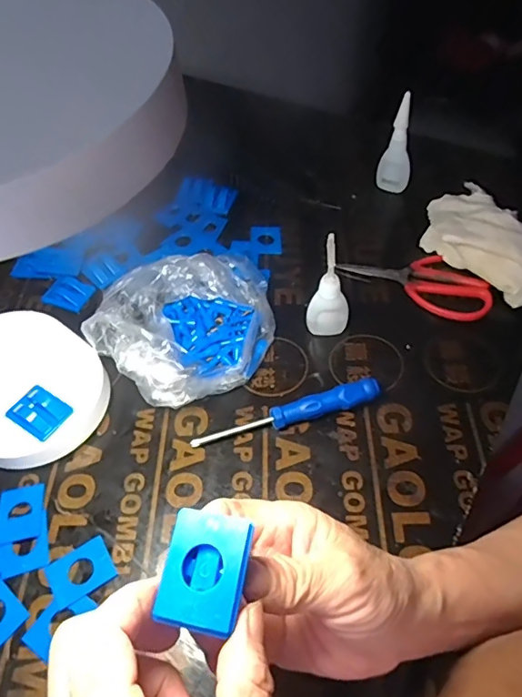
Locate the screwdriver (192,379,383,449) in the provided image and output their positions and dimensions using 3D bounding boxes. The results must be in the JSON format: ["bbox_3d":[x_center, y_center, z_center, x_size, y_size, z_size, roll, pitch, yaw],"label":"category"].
[{"bbox_3d":[0.021,0.053,0.401,0.150,0.020,0.016,-15,54,-8],"label":"screwdriver"}]

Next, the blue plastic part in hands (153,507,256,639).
[{"bbox_3d":[-0.023,0.091,0.207,0.034,0.010,0.043,9,54,10],"label":"blue plastic part in hands"}]

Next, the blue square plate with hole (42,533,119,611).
[{"bbox_3d":[-0.124,0.153,0.347,0.043,0.004,0.033,-29,57,-18],"label":"blue square plate with hole"}]

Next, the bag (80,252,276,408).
[{"bbox_3d":[-0.066,-0.022,0.436,0.155,0.060,0.152,-9,53,-4],"label":"bag"}]

